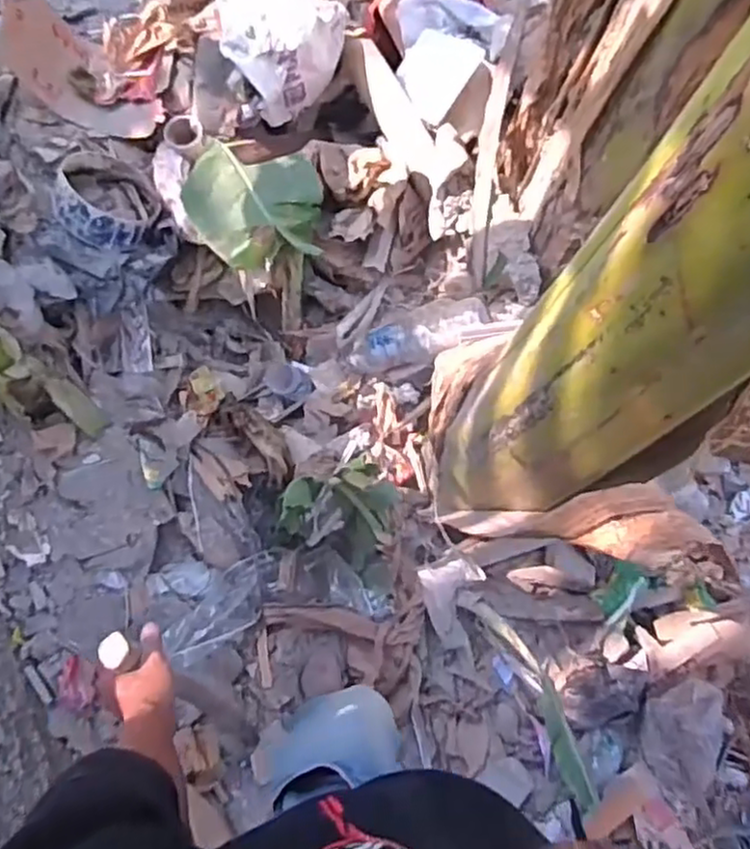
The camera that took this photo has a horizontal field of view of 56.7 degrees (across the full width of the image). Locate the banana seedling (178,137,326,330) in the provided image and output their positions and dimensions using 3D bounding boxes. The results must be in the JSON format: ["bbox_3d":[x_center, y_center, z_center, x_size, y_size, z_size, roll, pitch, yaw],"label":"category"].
[{"bbox_3d":[-0.228,-0.391,1.428,0.244,0.284,0.260,-21,65,-7],"label":"banana seedling"}]

